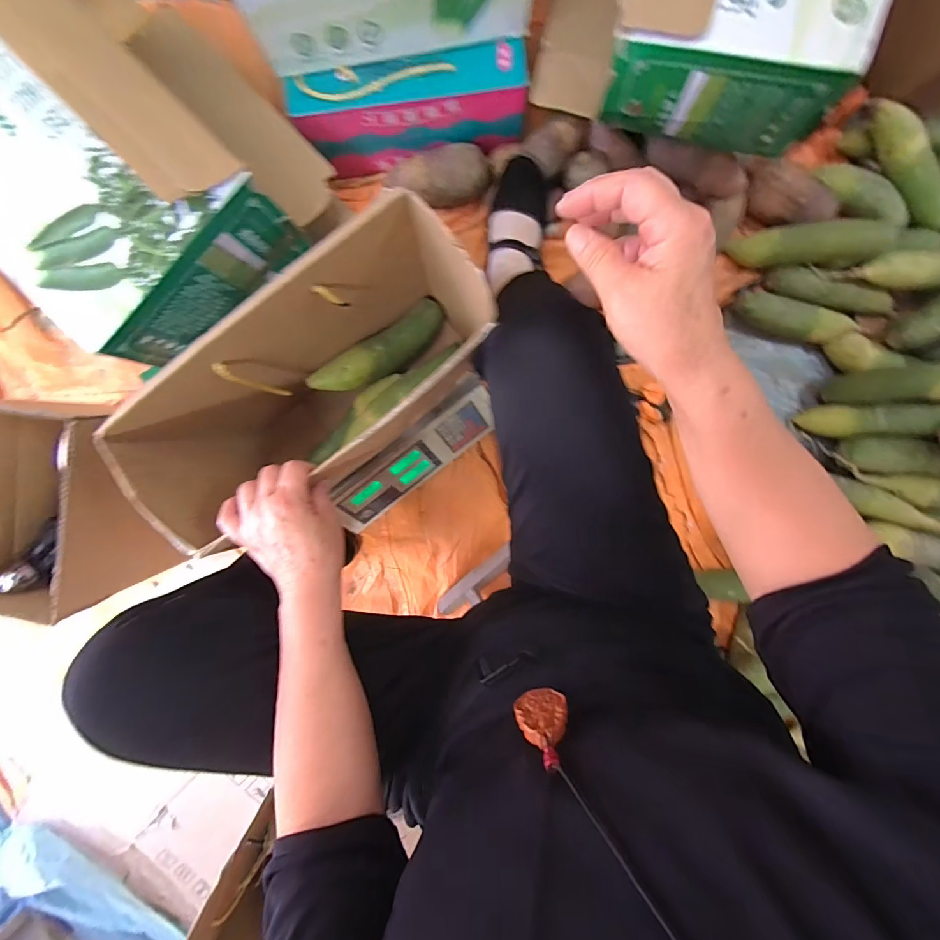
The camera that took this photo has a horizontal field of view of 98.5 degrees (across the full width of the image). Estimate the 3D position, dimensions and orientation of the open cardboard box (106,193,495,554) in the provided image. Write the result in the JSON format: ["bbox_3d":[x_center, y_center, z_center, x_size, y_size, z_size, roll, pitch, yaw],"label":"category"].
[{"bbox_3d":[-0.151,-0.091,0.492,0.356,0.279,0.160,-38,93,4],"label":"open cardboard box"}]

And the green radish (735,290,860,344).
[{"bbox_3d":[0.539,-0.250,0.664,0.197,0.042,0.059,21,95,0],"label":"green radish"}]

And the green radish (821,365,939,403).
[{"bbox_3d":[0.668,-0.127,0.597,0.217,0.049,0.056,10,96,35],"label":"green radish"}]

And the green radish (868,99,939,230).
[{"bbox_3d":[0.688,-0.472,0.634,0.222,0.052,0.058,34,95,-19],"label":"green radish"}]

